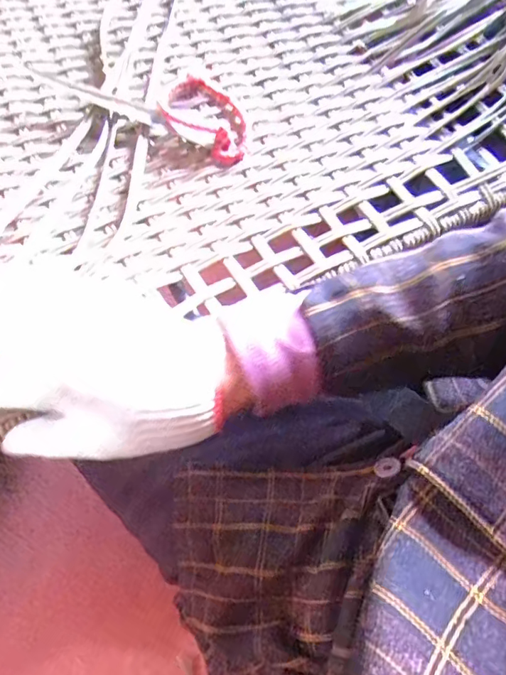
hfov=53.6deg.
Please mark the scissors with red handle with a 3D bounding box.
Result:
[{"bbox_3d":[-0.090,-0.204,0.402,0.203,0.018,0.066,26,69,8],"label":"scissors with red handle"}]

